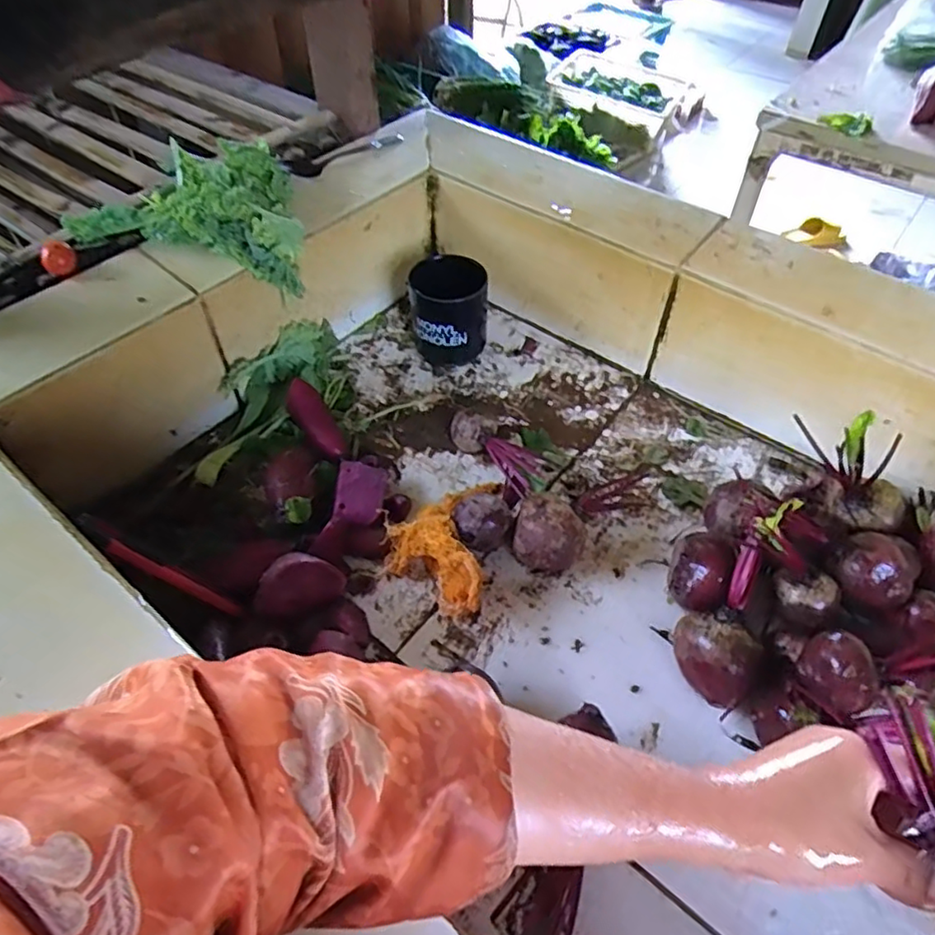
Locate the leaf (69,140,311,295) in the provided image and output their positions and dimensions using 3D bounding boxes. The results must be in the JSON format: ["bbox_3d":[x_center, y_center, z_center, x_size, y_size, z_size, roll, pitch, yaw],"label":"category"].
[{"bbox_3d":[-0.249,-0.243,0.590,0.197,0.091,0.129,5,52,4],"label":"leaf"}]

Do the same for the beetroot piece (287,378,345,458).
[{"bbox_3d":[-0.151,-0.048,0.612,0.034,0.029,0.099,-22,55,-17],"label":"beetroot piece"}]

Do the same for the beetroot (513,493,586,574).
[{"bbox_3d":[0.069,0.061,0.527,0.056,0.062,0.053,7,52,6],"label":"beetroot"}]

